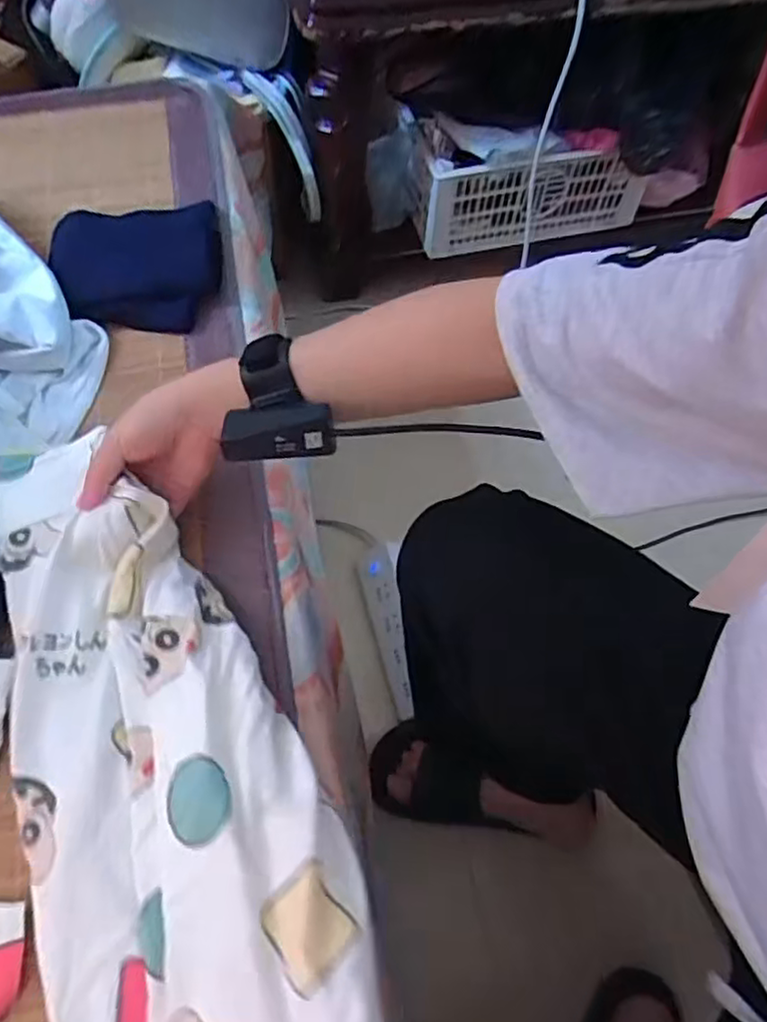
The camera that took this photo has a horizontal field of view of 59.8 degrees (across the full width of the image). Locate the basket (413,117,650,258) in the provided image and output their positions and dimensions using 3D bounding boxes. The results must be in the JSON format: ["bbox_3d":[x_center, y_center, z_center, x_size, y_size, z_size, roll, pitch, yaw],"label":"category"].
[{"bbox_3d":[0.240,-0.539,1.089,0.375,0.166,0.118,-10,64,-7],"label":"basket"}]

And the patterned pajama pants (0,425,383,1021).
[{"bbox_3d":[-0.123,0.211,0.378,0.182,0.124,0.587,-19,51,-11],"label":"patterned pajama pants"}]

